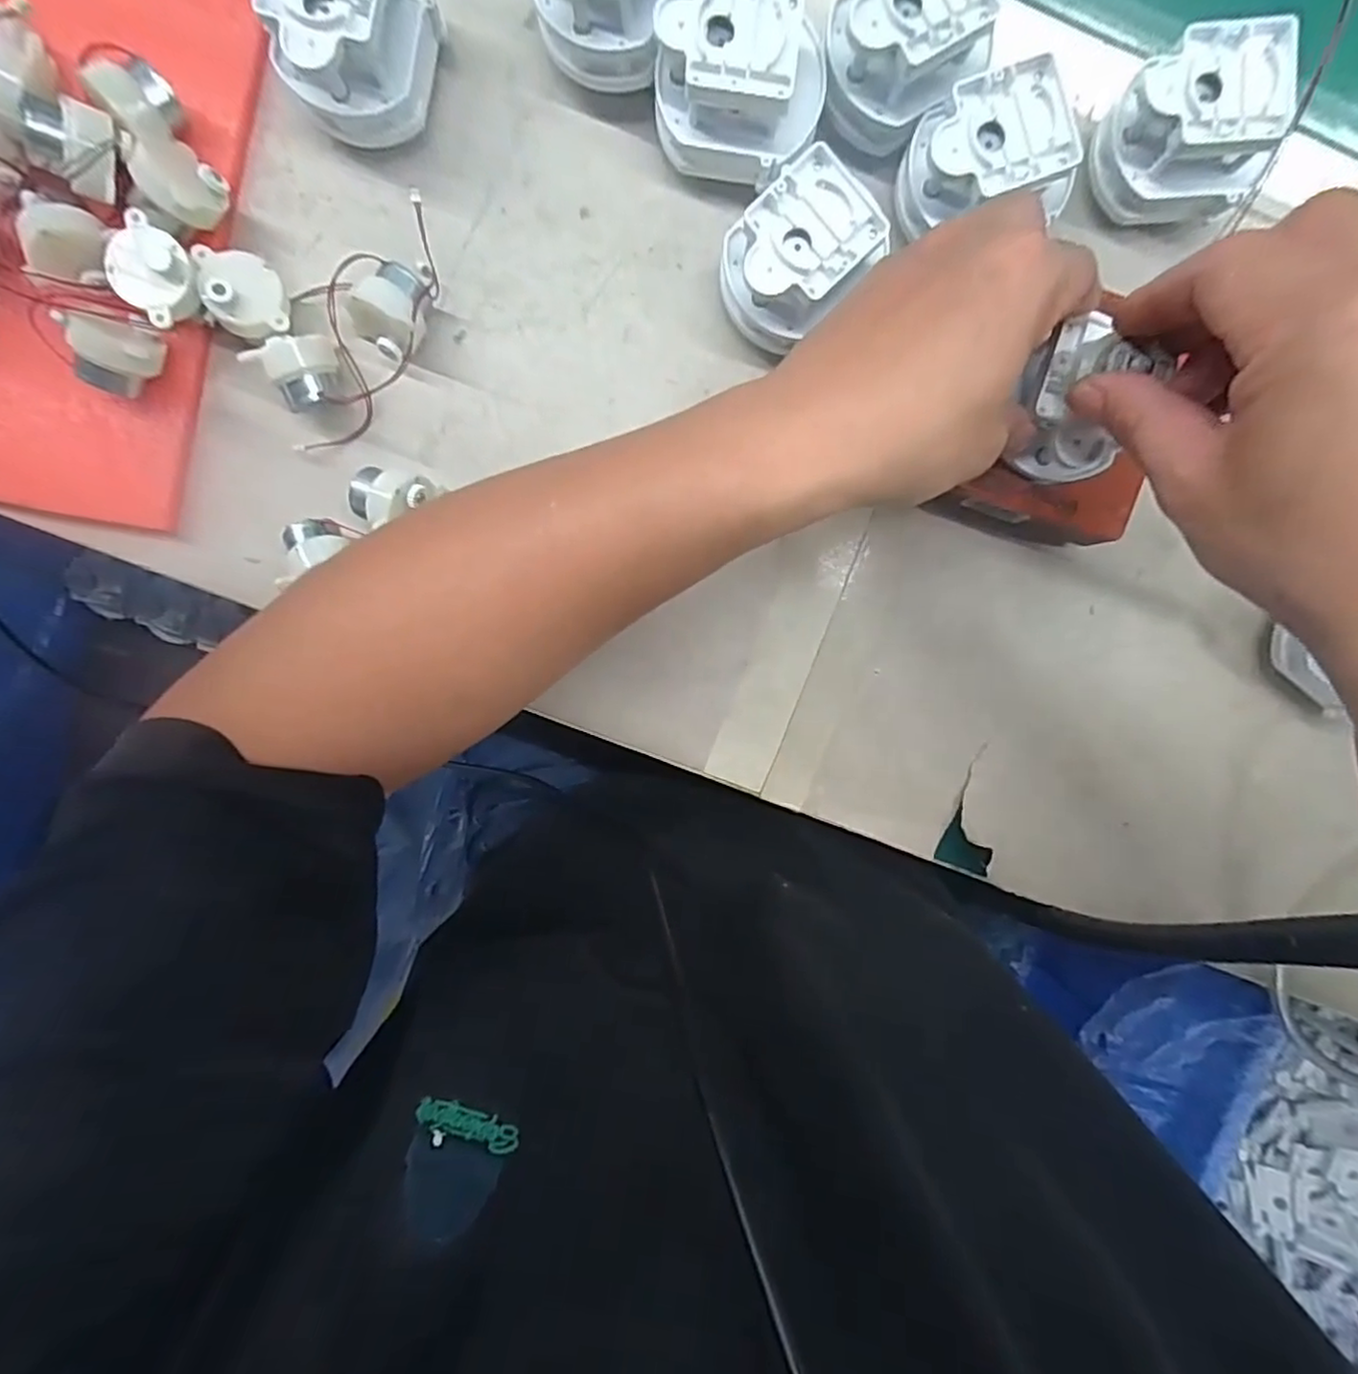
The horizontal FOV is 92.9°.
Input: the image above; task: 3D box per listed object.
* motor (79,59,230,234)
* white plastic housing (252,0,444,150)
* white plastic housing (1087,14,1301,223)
[{"bbox_3d":[-0.211,-0.219,0.266,0.031,0.038,0.056,-21,96,0],"label":"motor"},{"bbox_3d":[-0.131,-0.263,0.264,0.053,0.049,0.059,15,95,-3],"label":"white plastic housing"},{"bbox_3d":[0.217,-0.233,0.272,0.057,0.042,0.056,-18,96,-2],"label":"white plastic housing"}]

